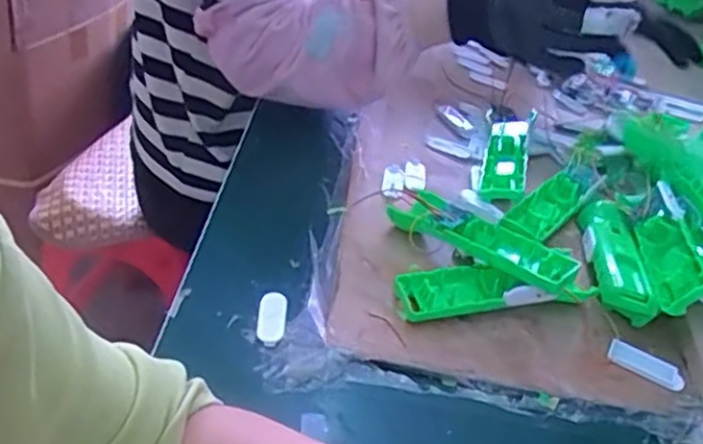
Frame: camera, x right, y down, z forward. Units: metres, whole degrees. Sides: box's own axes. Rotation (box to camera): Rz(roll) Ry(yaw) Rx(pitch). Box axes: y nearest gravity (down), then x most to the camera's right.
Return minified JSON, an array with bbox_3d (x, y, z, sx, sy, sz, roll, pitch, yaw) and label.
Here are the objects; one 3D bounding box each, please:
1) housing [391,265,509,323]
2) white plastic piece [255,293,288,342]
[{"bbox_3d":[0.078,0.053,0.560,0.086,0.018,0.041,-1,40,-16],"label":"housing"},{"bbox_3d":[-0.059,0.070,0.532,0.021,0.008,0.044,8,38,-5],"label":"white plastic piece"}]

